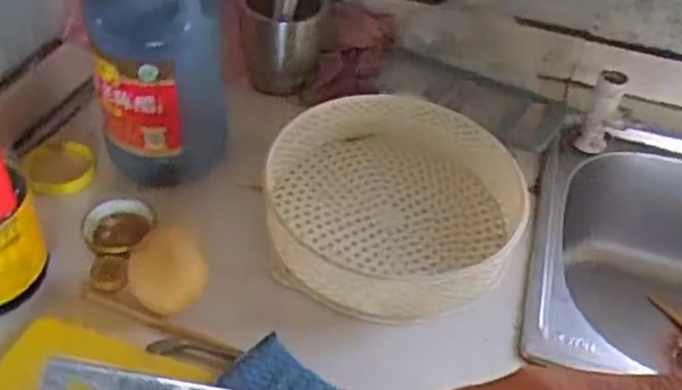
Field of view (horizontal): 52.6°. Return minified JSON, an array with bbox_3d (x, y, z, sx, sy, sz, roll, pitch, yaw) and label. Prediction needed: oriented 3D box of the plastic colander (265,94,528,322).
[{"bbox_3d":[0.052,0.003,0.653,0.233,0.055,0.235,-2,44,-7],"label":"plastic colander"}]

